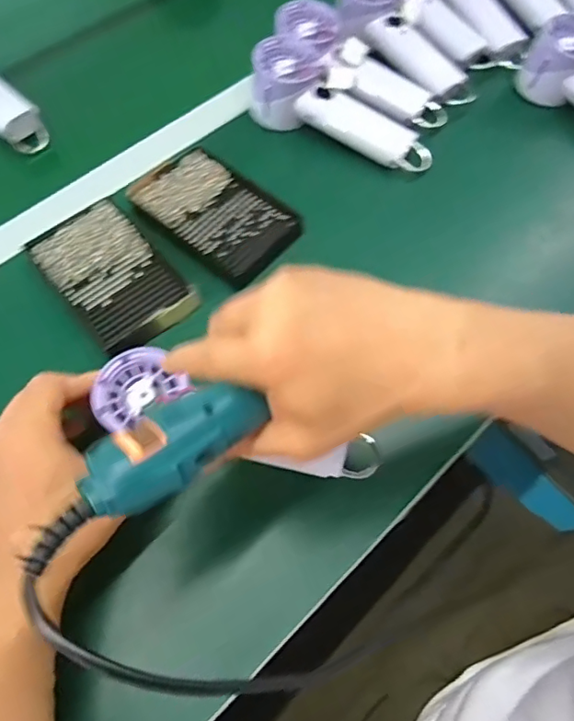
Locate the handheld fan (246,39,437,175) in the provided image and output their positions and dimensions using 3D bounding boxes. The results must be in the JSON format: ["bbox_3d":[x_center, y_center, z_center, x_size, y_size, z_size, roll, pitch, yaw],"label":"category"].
[{"bbox_3d":[0.053,-0.249,0.513,0.197,0.055,0.066,30,68,14],"label":"handheld fan"}]

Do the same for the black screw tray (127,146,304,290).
[{"bbox_3d":[-0.066,-0.137,0.474,0.146,0.019,0.089,40,71,18],"label":"black screw tray"}]

